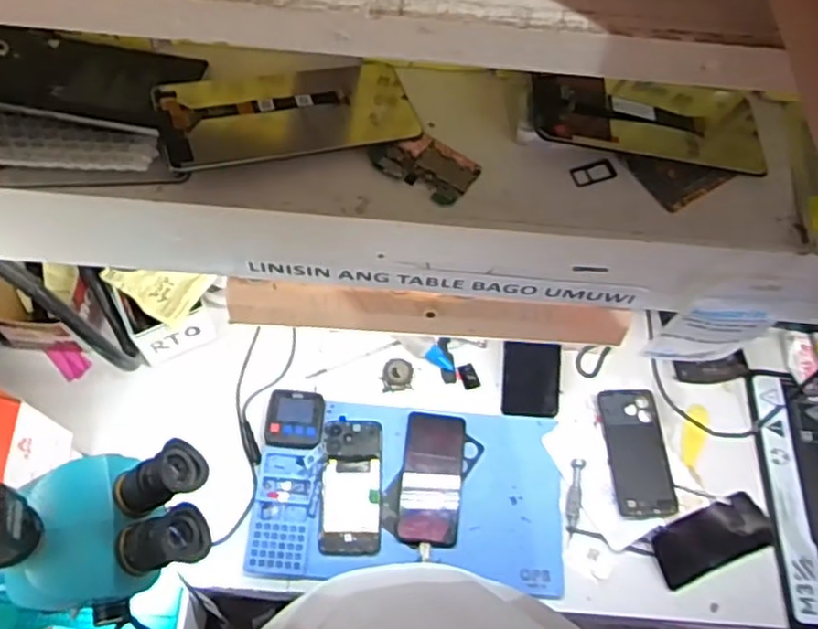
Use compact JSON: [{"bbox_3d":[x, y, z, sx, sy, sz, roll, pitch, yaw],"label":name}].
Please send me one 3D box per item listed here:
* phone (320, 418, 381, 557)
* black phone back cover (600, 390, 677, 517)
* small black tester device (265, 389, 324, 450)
[{"bbox_3d":[-0.071,0.211,0.864,0.073,0.016,0.162,1,64,-3],"label":"phone"},{"bbox_3d":[0.302,0.181,0.915,0.078,0.010,0.171,0,60,-4],"label":"black phone back cover"},{"bbox_3d":[-0.146,0.133,0.893,0.068,0.027,0.075,6,64,-1],"label":"small black tester device"}]

